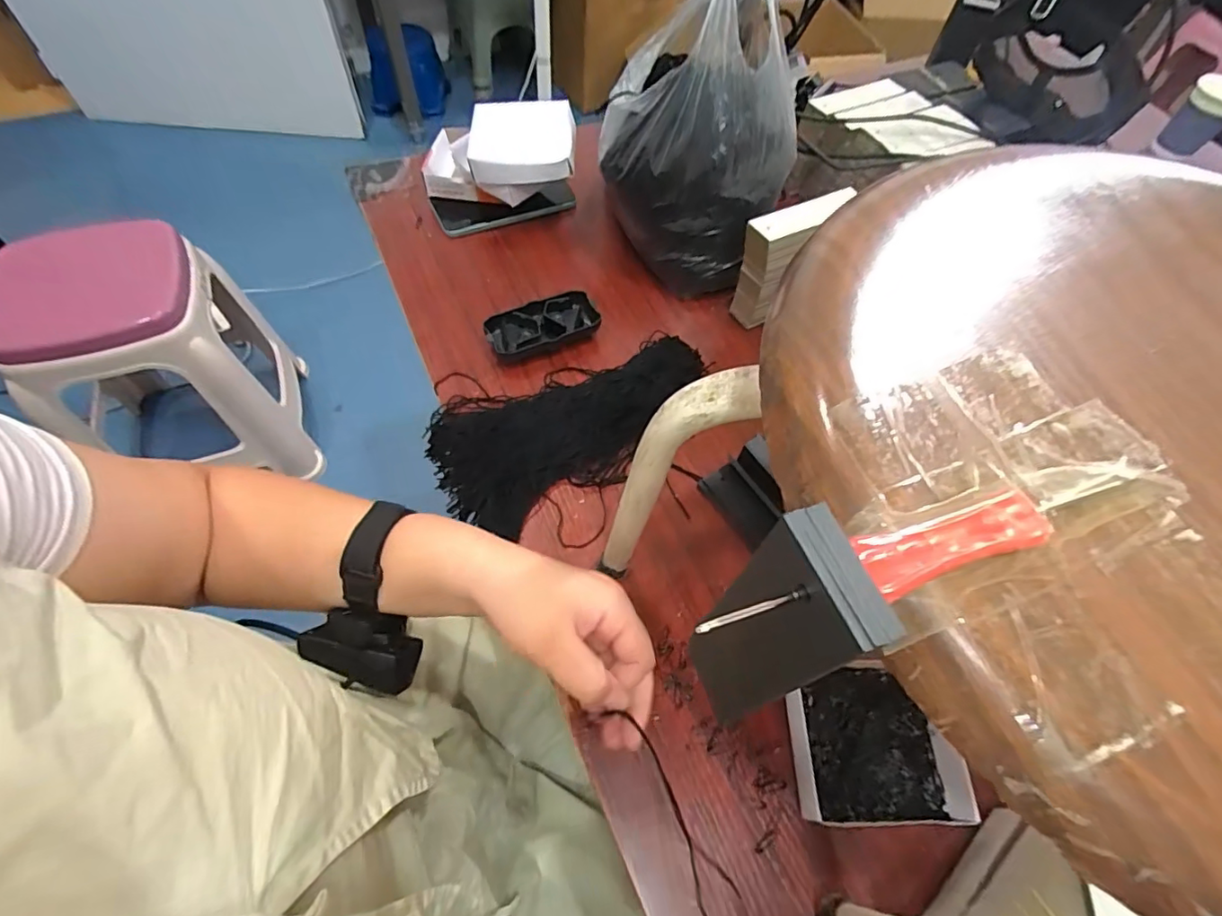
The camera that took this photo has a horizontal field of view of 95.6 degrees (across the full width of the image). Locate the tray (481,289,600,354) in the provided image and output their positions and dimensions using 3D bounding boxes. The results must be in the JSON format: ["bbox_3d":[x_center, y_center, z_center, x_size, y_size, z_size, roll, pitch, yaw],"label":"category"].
[{"bbox_3d":[-0.066,-0.128,0.548,0.109,0.027,0.053,-23,63,-17],"label":"tray"}]

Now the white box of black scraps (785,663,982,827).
[{"bbox_3d":[0.181,0.194,0.380,0.114,0.020,0.096,2,59,-3],"label":"white box of black scraps"}]

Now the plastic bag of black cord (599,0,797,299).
[{"bbox_3d":[0.082,-0.305,0.530,0.178,0.254,0.151,21,59,8],"label":"plastic bag of black cord"}]

